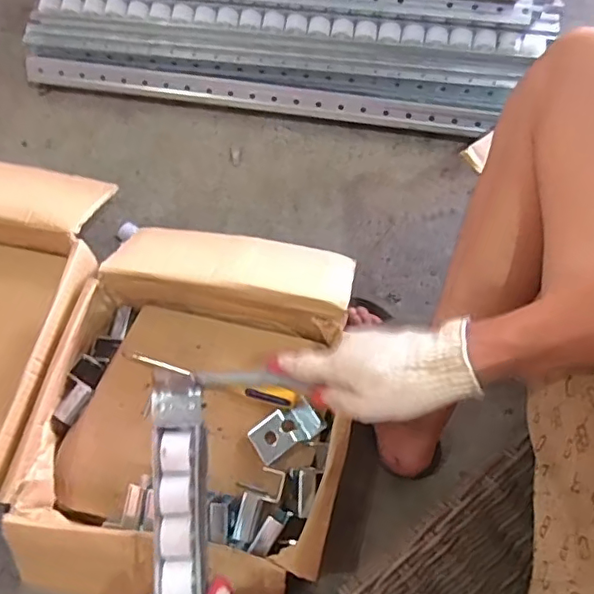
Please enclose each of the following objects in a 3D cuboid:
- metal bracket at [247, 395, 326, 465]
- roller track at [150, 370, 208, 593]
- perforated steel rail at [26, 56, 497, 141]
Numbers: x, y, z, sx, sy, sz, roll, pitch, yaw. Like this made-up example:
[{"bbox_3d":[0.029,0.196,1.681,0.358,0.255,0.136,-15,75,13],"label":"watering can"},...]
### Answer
[{"bbox_3d":[-0.012,0.153,0.654,0.081,0.033,0.046,-30,70,-12],"label":"metal bracket"},{"bbox_3d":[-0.096,0.393,0.463,0.047,0.025,0.653,-1,79,-1],"label":"roller track"},{"bbox_3d":[-0.084,-0.325,0.929,0.768,0.055,0.027,11,67,5],"label":"perforated steel rail"}]

